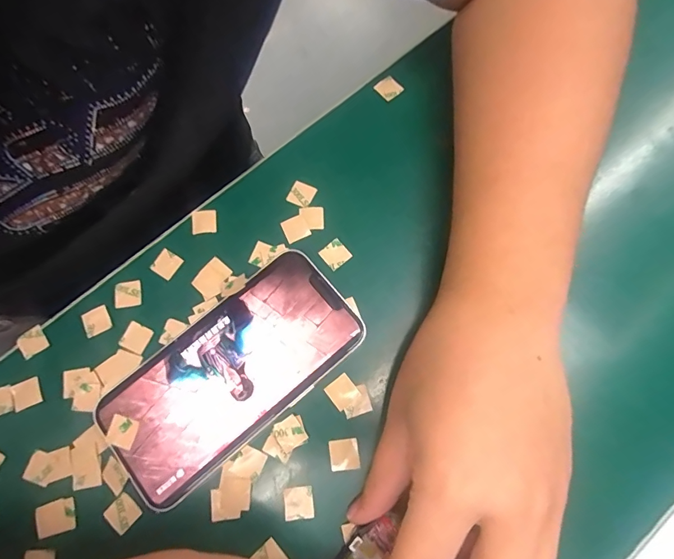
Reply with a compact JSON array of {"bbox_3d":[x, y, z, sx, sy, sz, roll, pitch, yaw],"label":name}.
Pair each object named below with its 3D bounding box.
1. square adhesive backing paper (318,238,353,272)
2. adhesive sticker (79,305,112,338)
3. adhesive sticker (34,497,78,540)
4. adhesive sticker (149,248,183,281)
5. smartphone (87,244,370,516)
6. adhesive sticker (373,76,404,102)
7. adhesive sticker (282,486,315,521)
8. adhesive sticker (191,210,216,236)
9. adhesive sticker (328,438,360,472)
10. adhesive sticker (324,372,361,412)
[{"bbox_3d":[-0.001,-0.015,0.256,0.015,0.004,0.015,-40,79,-7],"label":"square adhesive backing paper"},{"bbox_3d":[-0.143,0.025,0.249,0.015,0.004,0.015,-27,79,-9],"label":"adhesive sticker"},{"bbox_3d":[-0.148,0.125,0.220,0.020,0.004,0.016,-16,70,-6],"label":"adhesive sticker"},{"bbox_3d":[-0.105,-0.009,0.258,0.015,0.004,0.016,33,76,6],"label":"adhesive sticker"},{"bbox_3d":[-0.058,0.051,0.234,0.142,0.009,0.069,-39,77,-9],"label":"smartphone"},{"bbox_3d":[0.035,-0.131,0.287,0.014,0.004,0.016,-39,77,-1],"label":"adhesive sticker"},{"bbox_3d":[-0.020,0.116,0.218,0.015,0.004,0.016,-5,82,-7],"label":"adhesive sticker"},{"bbox_3d":[-0.084,-0.037,0.263,0.015,0.004,0.015,-8,74,0],"label":"adhesive sticker"},{"bbox_3d":[0.004,0.094,0.224,0.015,0.004,0.015,-8,74,0],"label":"adhesive sticker"},{"bbox_3d":[0.003,0.062,0.231,0.015,0.004,0.016,-37,76,-8],"label":"adhesive sticker"}]

